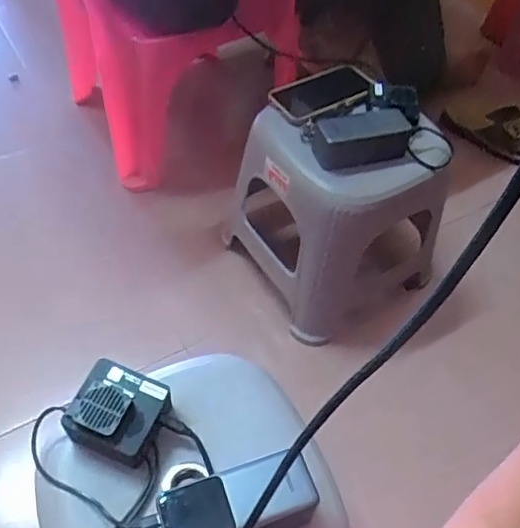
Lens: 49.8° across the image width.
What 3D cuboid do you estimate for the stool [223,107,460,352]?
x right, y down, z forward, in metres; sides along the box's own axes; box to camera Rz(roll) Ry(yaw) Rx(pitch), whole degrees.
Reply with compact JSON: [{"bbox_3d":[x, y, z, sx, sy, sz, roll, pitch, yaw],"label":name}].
[{"bbox_3d":[0.108,-0.099,0.948,0.274,0.333,0.307,-27,59,-22],"label":"stool"}]

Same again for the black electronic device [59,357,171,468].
[{"bbox_3d":[-0.132,0.142,0.527,0.079,0.060,0.076,19,54,11],"label":"black electronic device"}]

